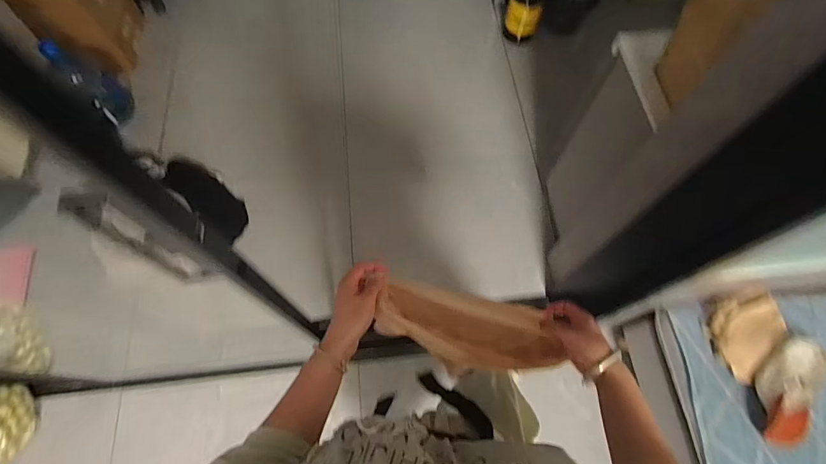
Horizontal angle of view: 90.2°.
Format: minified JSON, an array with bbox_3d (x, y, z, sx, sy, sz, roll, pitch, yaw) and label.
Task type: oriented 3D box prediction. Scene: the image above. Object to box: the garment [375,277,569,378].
[{"bbox_3d":[0.076,0.144,0.599,0.257,0.105,0.082,13,67,-3],"label":"garment"}]

